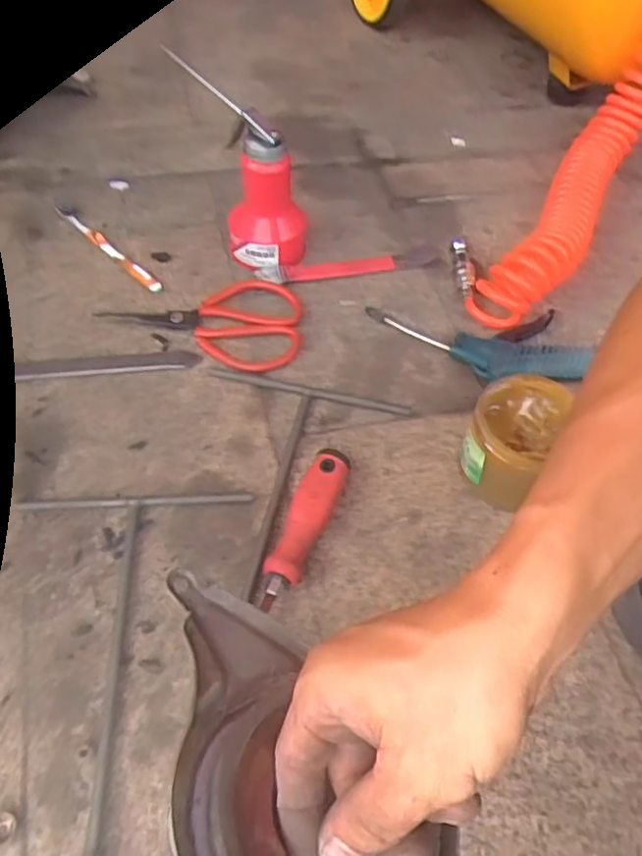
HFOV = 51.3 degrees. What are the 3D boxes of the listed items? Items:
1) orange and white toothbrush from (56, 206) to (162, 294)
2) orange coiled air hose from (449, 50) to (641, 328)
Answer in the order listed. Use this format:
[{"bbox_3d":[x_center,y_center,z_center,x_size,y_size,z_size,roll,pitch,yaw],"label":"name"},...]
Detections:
[{"bbox_3d":[-0.218,-0.185,0.683,0.165,0.010,0.014,39,61,22],"label":"orange and white toothbrush"},{"bbox_3d":[0.298,-0.365,0.661,0.109,0.338,0.484,29,58,16],"label":"orange coiled air hose"}]

